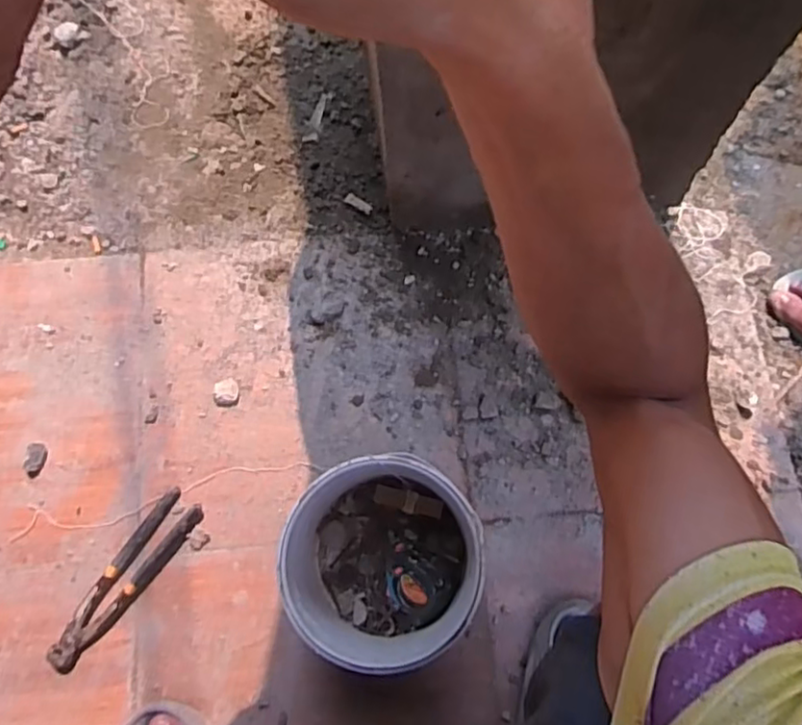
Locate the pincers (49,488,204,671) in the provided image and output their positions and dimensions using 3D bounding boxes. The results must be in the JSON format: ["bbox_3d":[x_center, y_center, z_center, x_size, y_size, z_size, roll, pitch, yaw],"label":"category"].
[{"bbox_3d":[-0.317,0.246,0.737,0.053,0.016,0.218,35,77,11],"label":"pincers"}]

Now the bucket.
[{"bbox_3d":[-0.017,0.200,0.665,0.173,0.190,0.180,0,73,1],"label":"bucket"}]

